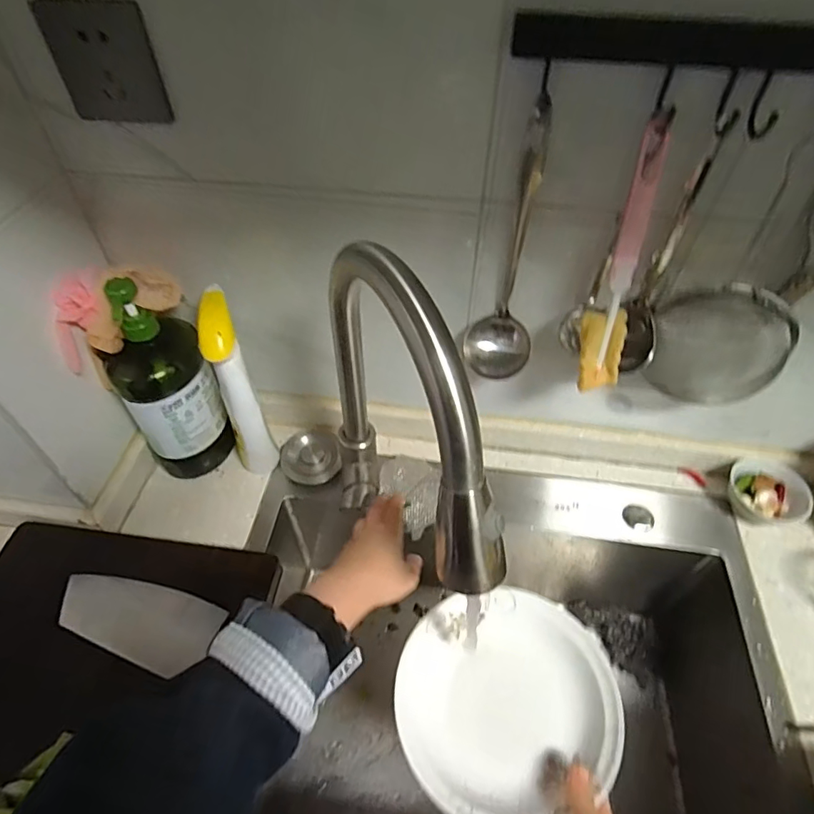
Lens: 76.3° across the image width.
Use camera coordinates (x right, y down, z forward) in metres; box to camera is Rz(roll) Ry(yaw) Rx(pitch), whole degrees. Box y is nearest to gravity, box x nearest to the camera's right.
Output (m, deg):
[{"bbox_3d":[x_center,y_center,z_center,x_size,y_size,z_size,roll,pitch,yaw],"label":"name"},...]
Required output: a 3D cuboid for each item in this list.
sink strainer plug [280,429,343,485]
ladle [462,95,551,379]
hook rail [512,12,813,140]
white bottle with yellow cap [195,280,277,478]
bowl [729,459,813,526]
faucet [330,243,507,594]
[{"bbox_3d":[-0.124,0.060,0.671,0.075,0.024,0.078,0,50,0],"label":"sink strainer plug"},{"bbox_3d":[0.096,-0.132,0.469,0.066,0.251,0.055,9,50,8],"label":"ladle"},{"bbox_3d":[0.222,-0.231,0.361,0.290,0.061,0.024,10,50,8],"label":"hook rail"},{"bbox_3d":[-0.193,-0.008,0.591,0.043,0.244,0.079,-22,53,-18],"label":"white bottle with yellow cap"},{"bbox_3d":[0.435,0.107,0.633,0.086,0.043,0.079,0,50,0],"label":"bowl"},{"bbox_3d":[-0.011,0.039,0.435,0.048,0.331,0.266,-22,53,-18],"label":"faucet"}]

